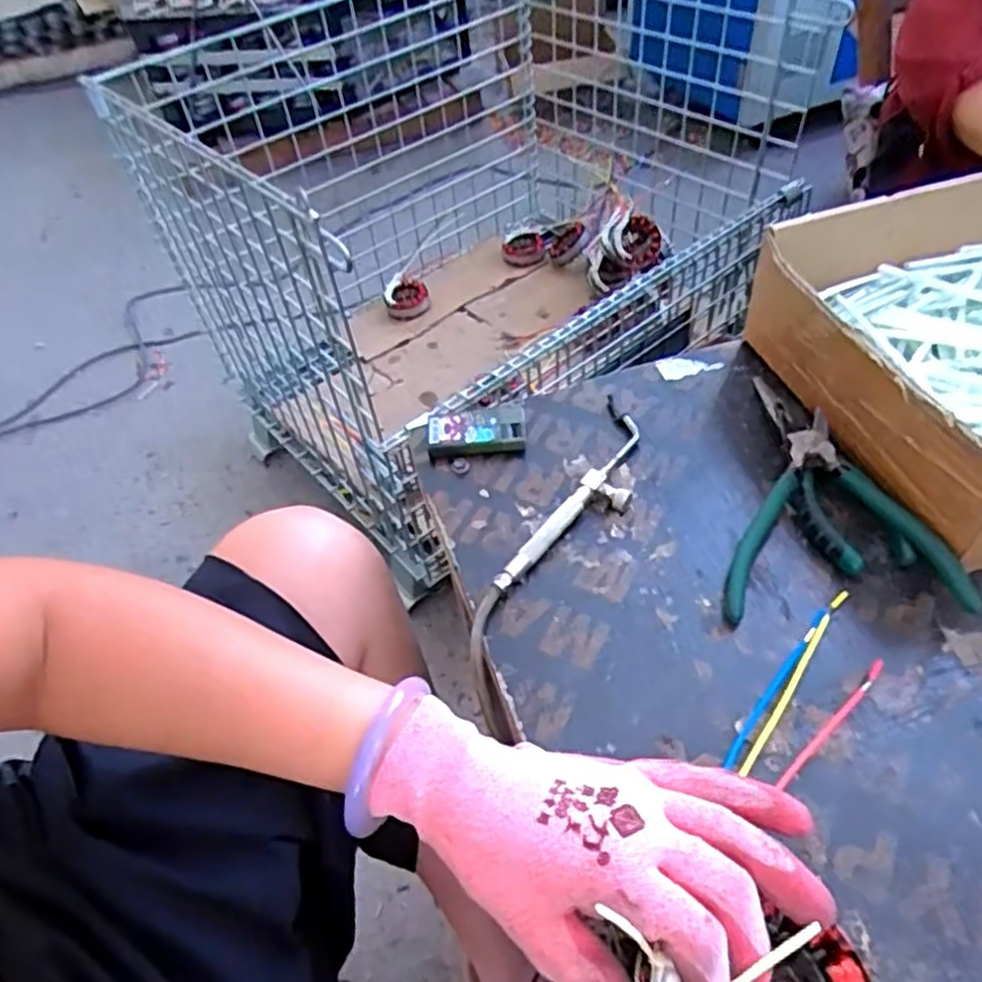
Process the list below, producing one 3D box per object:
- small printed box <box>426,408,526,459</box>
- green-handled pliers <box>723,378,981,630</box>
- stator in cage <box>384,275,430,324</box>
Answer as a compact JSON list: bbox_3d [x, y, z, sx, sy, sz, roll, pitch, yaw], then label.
[{"bbox_3d":[-0.010,-0.040,0.498,0.065,0.017,0.032,-5,49,1],"label":"small printed box"},{"bbox_3d":[0.195,-0.003,0.440,0.122,0.029,0.169,-2,50,4],"label":"green-handled pliers"},{"bbox_3d":[-0.160,-0.369,1.378,0.080,0.045,0.090,-9,50,-2],"label":"stator in cage"}]

